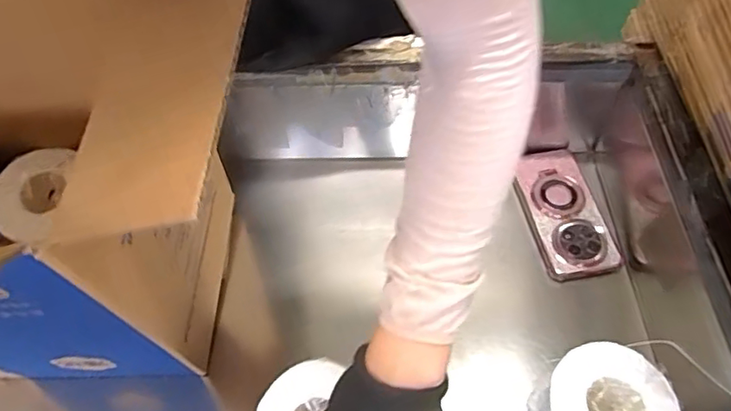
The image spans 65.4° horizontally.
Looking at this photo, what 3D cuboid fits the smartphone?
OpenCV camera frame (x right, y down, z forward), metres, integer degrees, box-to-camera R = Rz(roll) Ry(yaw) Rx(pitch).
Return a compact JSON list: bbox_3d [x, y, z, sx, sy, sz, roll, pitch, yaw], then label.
[{"bbox_3d":[0.224,0.005,0.650,0.079,0.012,0.160,-10,57,-7],"label":"smartphone"}]

